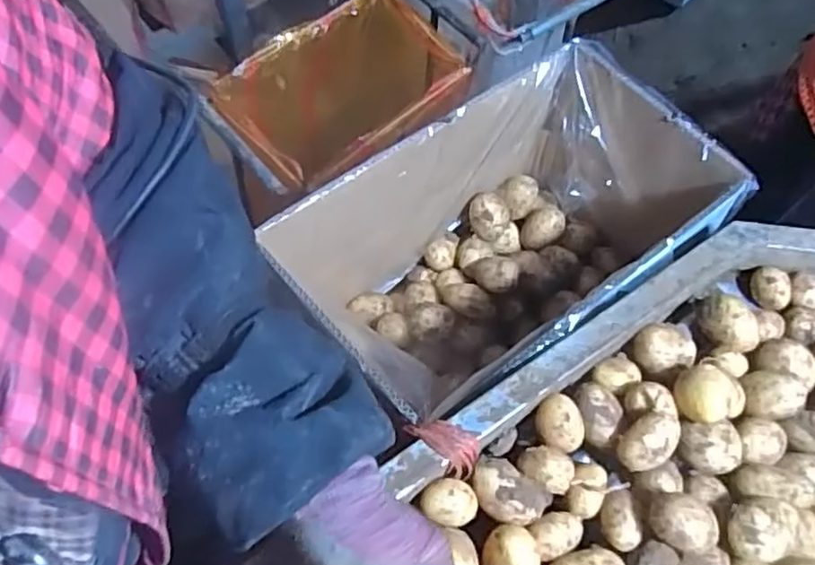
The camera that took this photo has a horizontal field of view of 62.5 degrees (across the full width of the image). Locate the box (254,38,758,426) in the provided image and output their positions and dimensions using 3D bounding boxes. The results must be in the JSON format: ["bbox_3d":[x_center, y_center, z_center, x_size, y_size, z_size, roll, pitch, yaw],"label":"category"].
[{"bbox_3d":[0.104,-0.026,0.717,0.399,0.249,0.251,-35,70,-18],"label":"box"}]

